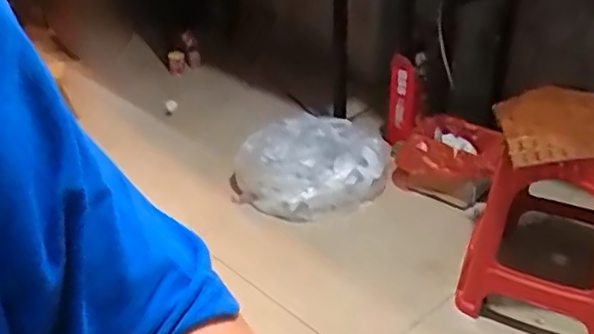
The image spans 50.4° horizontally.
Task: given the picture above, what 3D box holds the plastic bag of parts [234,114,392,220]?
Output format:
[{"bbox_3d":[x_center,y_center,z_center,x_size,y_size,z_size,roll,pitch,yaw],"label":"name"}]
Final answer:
[{"bbox_3d":[0.057,-0.004,1.712,0.446,0.197,0.246,-8,31,-13],"label":"plastic bag of parts"}]

